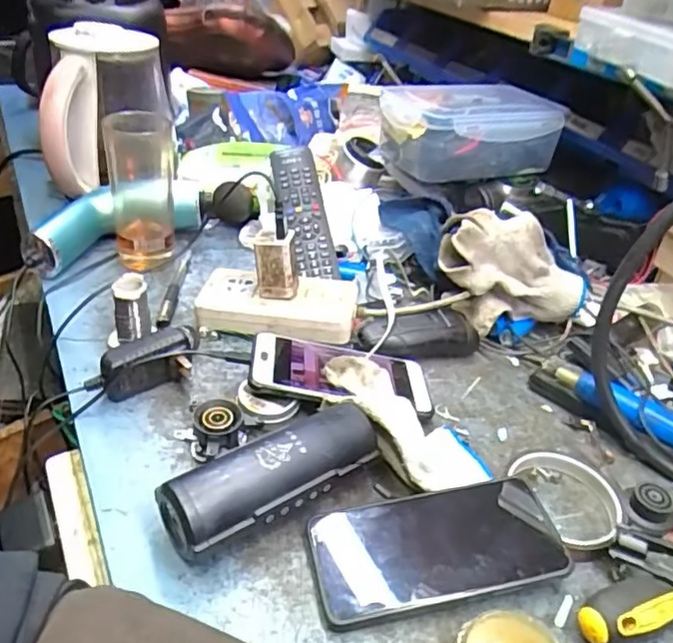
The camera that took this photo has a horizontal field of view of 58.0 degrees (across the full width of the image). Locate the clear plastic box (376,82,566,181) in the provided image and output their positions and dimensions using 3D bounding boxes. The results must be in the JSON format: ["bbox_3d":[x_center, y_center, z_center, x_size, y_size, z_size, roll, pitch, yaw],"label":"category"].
[{"bbox_3d":[0.151,-0.221,0.715,0.196,0.084,0.112,-5,37,-17],"label":"clear plastic box"}]

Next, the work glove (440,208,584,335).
[{"bbox_3d":[0.173,-0.043,0.609,0.138,0.118,0.070,-1,36,-12],"label":"work glove"}]

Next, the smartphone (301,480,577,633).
[{"bbox_3d":[0.065,0.147,0.399,0.158,0.015,0.076,-8,43,-8],"label":"smartphone"}]

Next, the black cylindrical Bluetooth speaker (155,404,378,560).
[{"bbox_3d":[-0.042,0.108,0.414,0.149,0.053,0.047,-20,43,-33],"label":"black cylindrical Bluetooth speaker"}]

